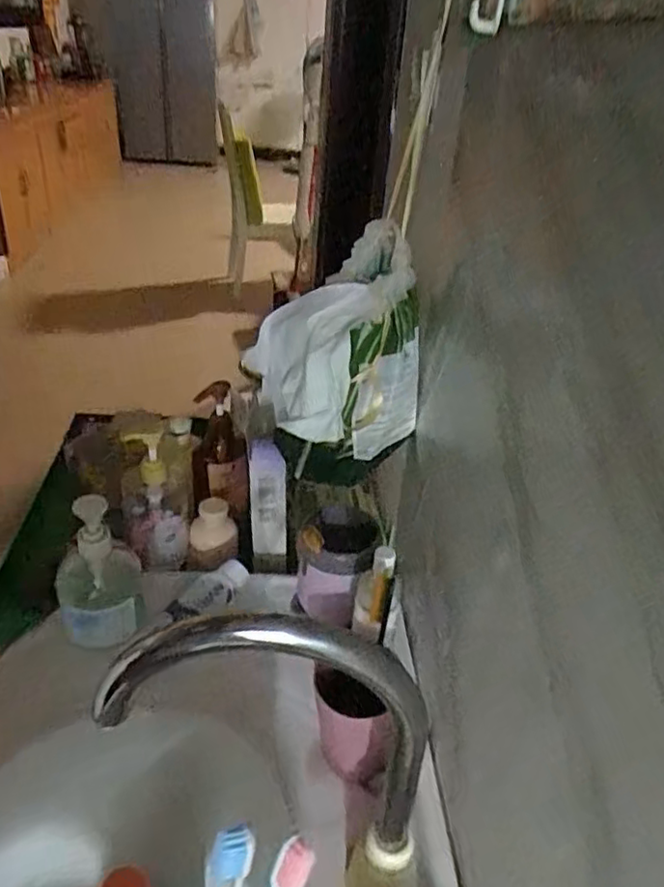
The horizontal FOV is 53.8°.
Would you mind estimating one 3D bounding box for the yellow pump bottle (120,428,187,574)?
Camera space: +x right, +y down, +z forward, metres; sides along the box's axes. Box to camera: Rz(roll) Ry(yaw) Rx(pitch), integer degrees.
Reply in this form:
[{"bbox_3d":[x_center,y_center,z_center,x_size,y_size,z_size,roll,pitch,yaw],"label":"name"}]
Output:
[{"bbox_3d":[-0.214,0.073,0.788,0.073,0.164,0.057,-2,33,-11],"label":"yellow pump bottle"}]

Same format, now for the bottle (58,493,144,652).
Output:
[{"bbox_3d":[-0.240,0.123,0.667,0.084,0.161,0.077,-6,34,-17],"label":"bottle"}]

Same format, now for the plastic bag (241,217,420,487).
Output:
[{"bbox_3d":[0.009,-0.073,0.651,0.158,0.236,0.146,-14,38,-28],"label":"plastic bag"}]

